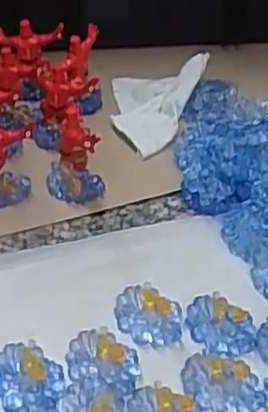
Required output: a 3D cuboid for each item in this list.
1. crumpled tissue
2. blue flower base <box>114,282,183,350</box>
[{"bbox_3d":[0.009,-0.075,0.471,0.058,0.021,0.106,14,42,11],"label":"crumpled tissue"},{"bbox_3d":[0.008,0.055,0.337,0.036,0.007,0.027,29,47,26],"label":"blue flower base"}]

